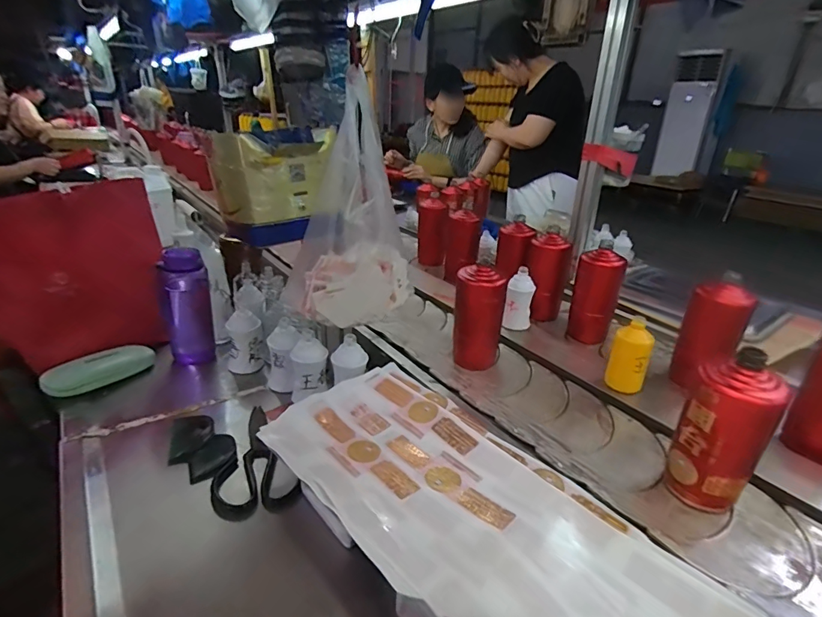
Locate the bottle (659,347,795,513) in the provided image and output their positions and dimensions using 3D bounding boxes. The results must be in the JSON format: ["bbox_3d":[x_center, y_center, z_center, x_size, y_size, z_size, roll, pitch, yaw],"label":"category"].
[{"bbox_3d":[0.341,0.144,0.499,0.070,0.178,0.077,-10,27,-24],"label":"bottle"}]

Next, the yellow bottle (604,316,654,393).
[{"bbox_3d":[0.344,0.076,0.698,0.057,0.108,0.045,15,28,26],"label":"yellow bottle"}]

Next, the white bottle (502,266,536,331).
[{"bbox_3d":[0.214,-0.016,0.883,0.056,0.113,0.044,10,26,17],"label":"white bottle"}]

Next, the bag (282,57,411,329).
[{"bbox_3d":[-0.090,-0.123,0.615,0.152,0.303,0.121,8,26,12],"label":"bag"}]

